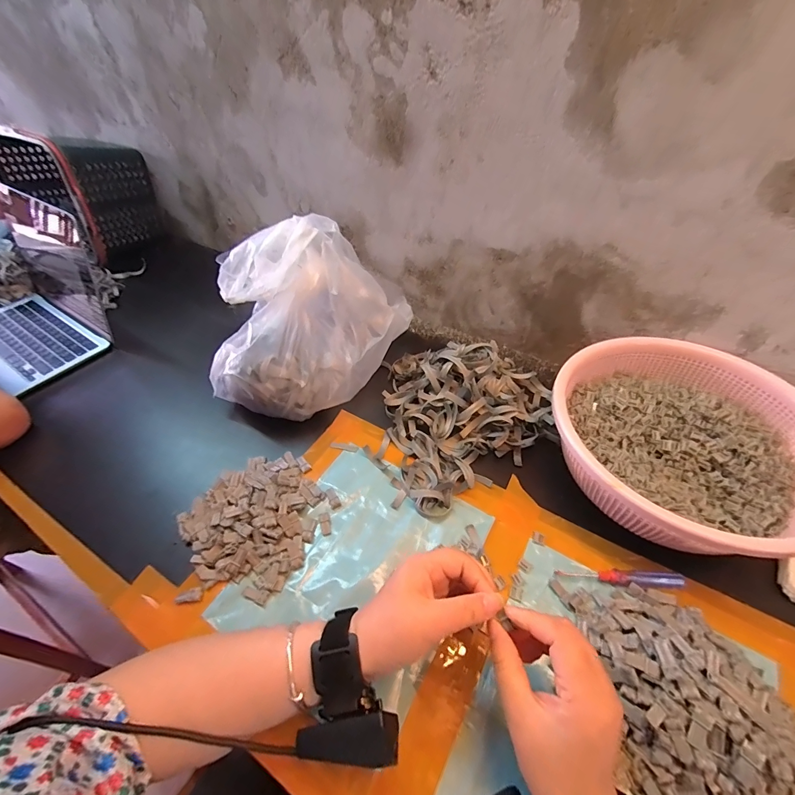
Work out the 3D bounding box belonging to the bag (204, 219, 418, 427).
[{"bbox_3d":[-0.139,-0.122,0.551,0.222,0.185,0.284,30,54,26],"label":"bag"}]

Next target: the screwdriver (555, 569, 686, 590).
[{"bbox_3d":[0.221,0.179,0.376,0.115,0.011,0.014,2,47,3],"label":"screwdriver"}]

